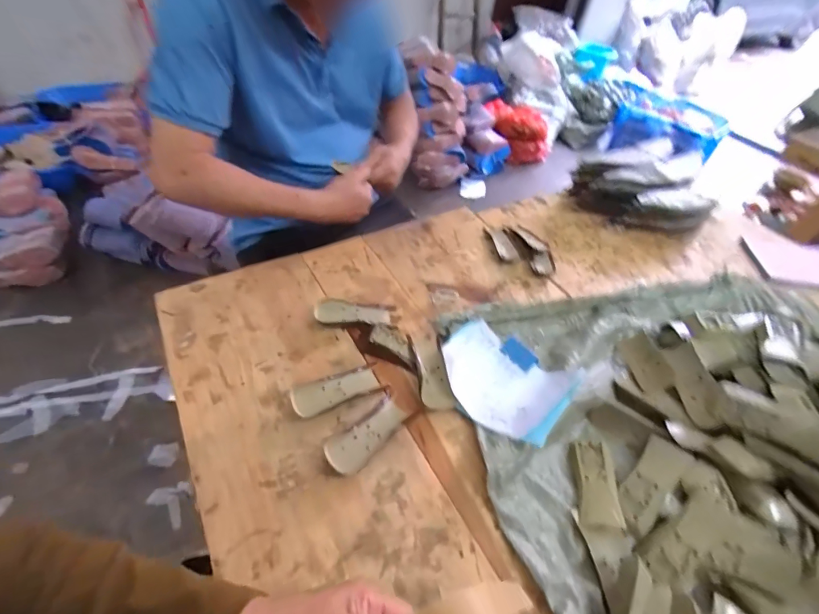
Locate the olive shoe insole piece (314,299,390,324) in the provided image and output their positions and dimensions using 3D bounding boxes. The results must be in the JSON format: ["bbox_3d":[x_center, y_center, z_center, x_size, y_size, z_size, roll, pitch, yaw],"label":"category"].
[{"bbox_3d":[-0.087,0.007,0.590,0.112,0.015,0.037,5,43,-23],"label":"olive shoe insole piece"}]

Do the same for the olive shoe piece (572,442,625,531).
[{"bbox_3d":[0.208,0.201,0.441,0.036,0.030,0.094,12,45,5],"label":"olive shoe piece"}]

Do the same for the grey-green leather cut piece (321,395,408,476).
[{"bbox_3d":[-0.049,0.152,0.467,0.106,0.016,0.048,-30,56,-32],"label":"grey-green leather cut piece"}]

